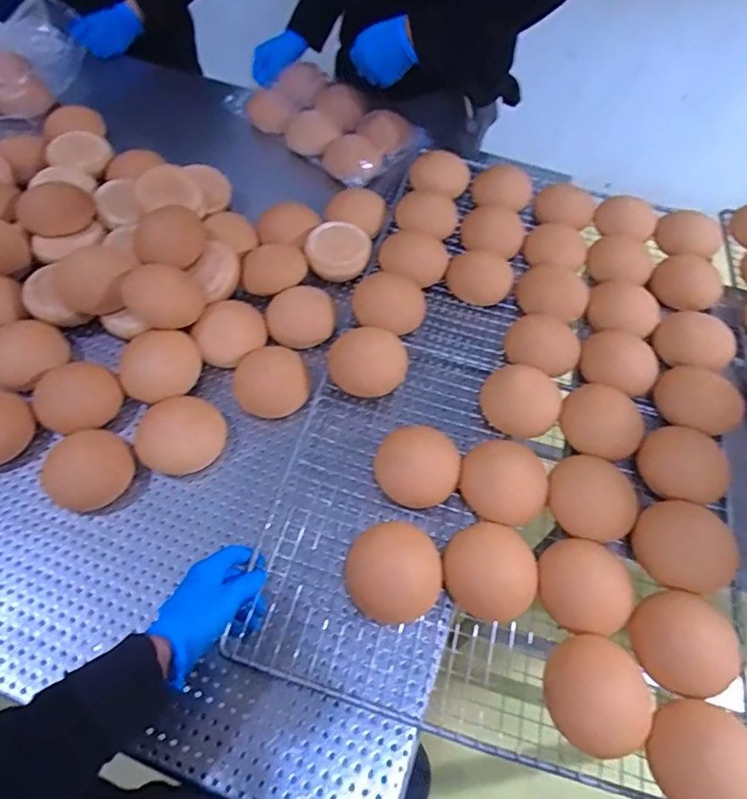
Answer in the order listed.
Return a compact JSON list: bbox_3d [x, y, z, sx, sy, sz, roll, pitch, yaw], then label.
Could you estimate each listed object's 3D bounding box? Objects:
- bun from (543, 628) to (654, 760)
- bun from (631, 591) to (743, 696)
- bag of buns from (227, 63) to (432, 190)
[{"bbox_3d":[0.215,0.286,0.512,0.095,0.040,0.103,-31,65,-20],"label":"bun"},{"bbox_3d":[0.311,0.245,0.534,0.078,0.045,0.099,-12,60,-10],"label":"bun"},{"bbox_3d":[-0.095,-0.537,1.014,0.345,0.060,0.198,40,65,19],"label":"bag of buns"}]

